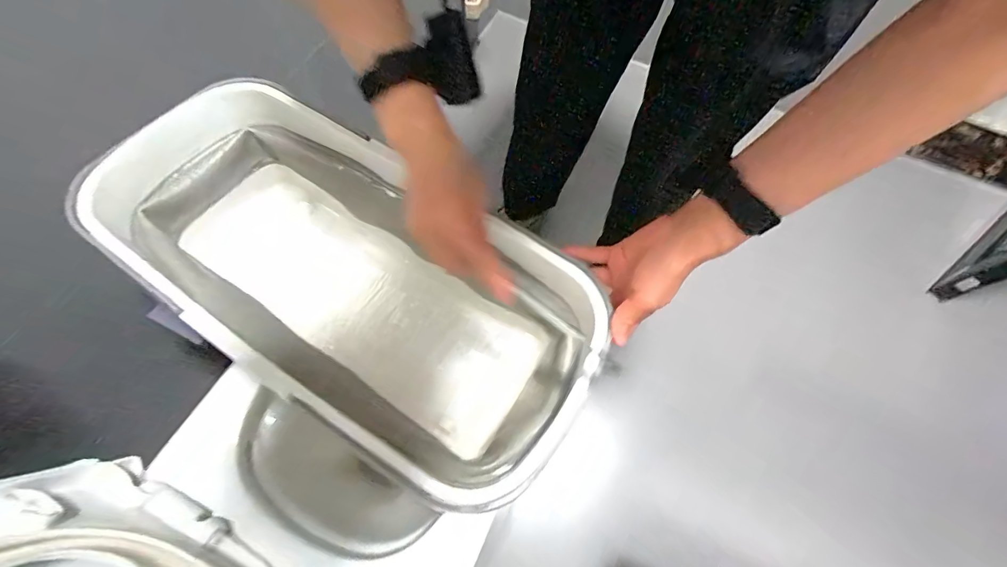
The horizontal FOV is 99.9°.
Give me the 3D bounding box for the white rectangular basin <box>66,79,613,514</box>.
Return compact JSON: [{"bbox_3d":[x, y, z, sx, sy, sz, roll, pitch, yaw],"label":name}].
[{"bbox_3d":[-0.175,0.013,0.474,0.523,0.176,0.211,31,68,9],"label":"white rectangular basin"}]

